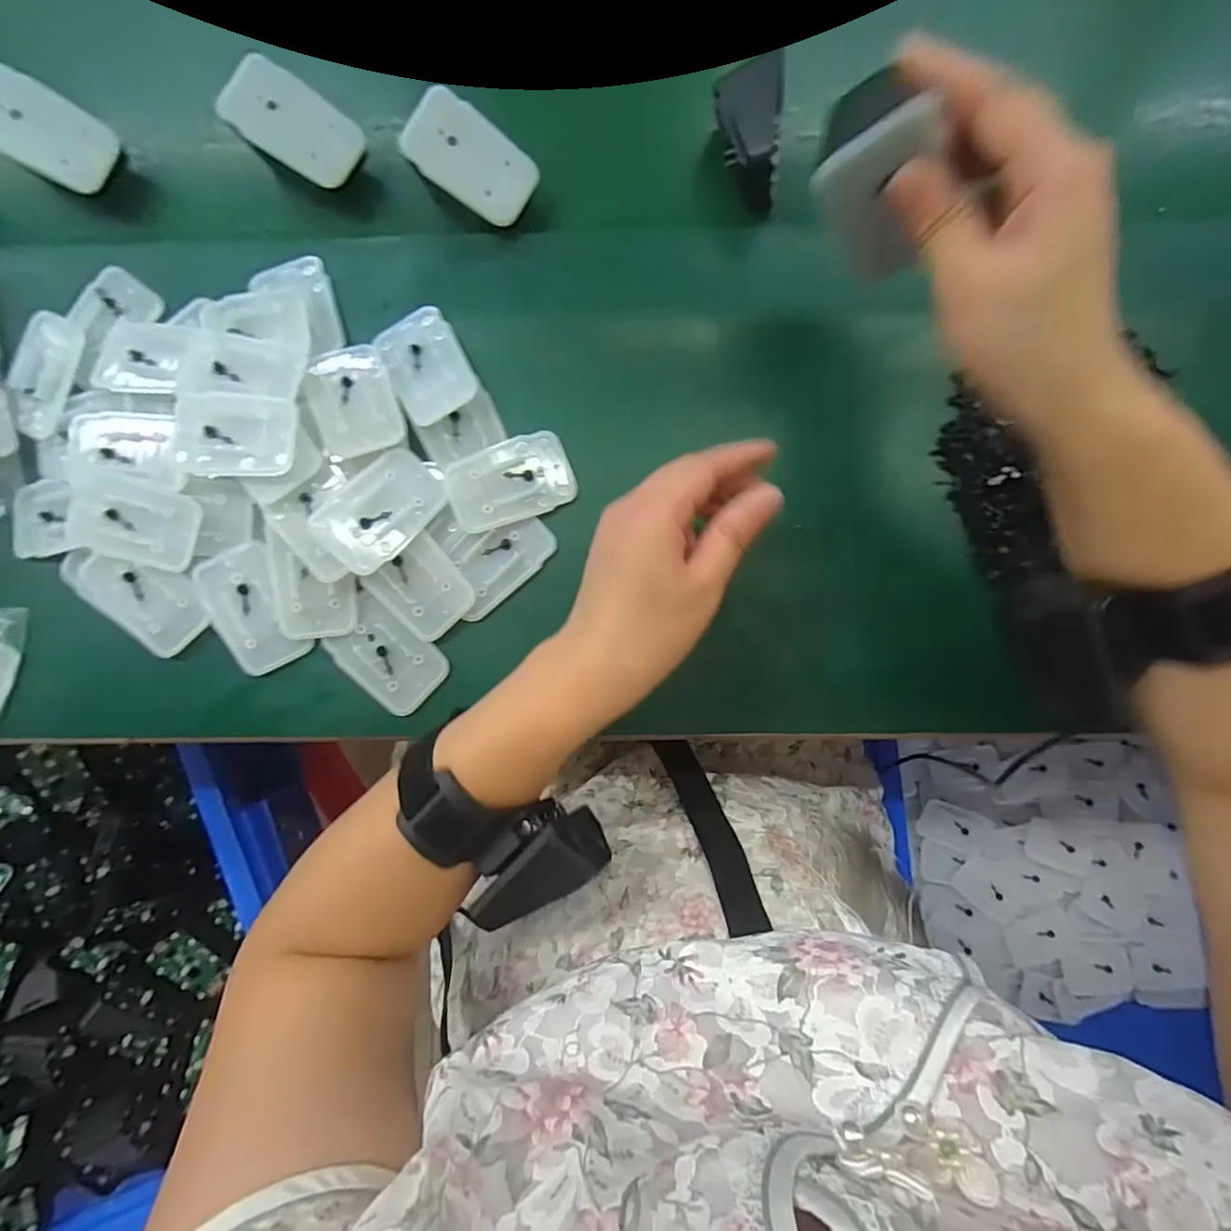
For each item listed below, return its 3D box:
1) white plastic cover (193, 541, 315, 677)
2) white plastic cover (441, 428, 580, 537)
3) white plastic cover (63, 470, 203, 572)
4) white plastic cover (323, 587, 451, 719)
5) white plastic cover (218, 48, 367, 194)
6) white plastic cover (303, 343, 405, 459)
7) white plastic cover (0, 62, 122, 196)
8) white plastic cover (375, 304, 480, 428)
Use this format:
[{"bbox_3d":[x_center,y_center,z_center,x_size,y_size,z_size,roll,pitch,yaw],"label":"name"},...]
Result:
[{"bbox_3d":[-0.204,-0.003,0.312,0.043,0.006,0.069,-22,87,-2],"label":"white plastic cover"},{"bbox_3d":[-0.059,-0.076,0.318,0.069,0.007,0.043,-22,87,-2],"label":"white plastic cover"},{"bbox_3d":[-0.265,-0.052,0.309,0.065,0.013,0.043,15,86,1],"label":"white plastic cover"},{"bbox_3d":[-0.130,0.024,0.317,0.064,0.006,0.043,41,87,2],"label":"white plastic cover"},{"bbox_3d":[-0.179,-0.273,0.311,0.066,0.006,0.044,28,86,-23],"label":"white plastic cover"},{"bbox_3d":[-0.145,-0.120,0.310,0.043,0.007,0.065,-17,83,-15],"label":"white plastic cover"},{"bbox_3d":[-0.318,-0.270,0.311,0.058,0.009,0.045,29,82,-31],"label":"white plastic cover"},{"bbox_3d":[-0.107,-0.142,0.317,0.043,0.009,0.060,-30,87,-2],"label":"white plastic cover"}]

